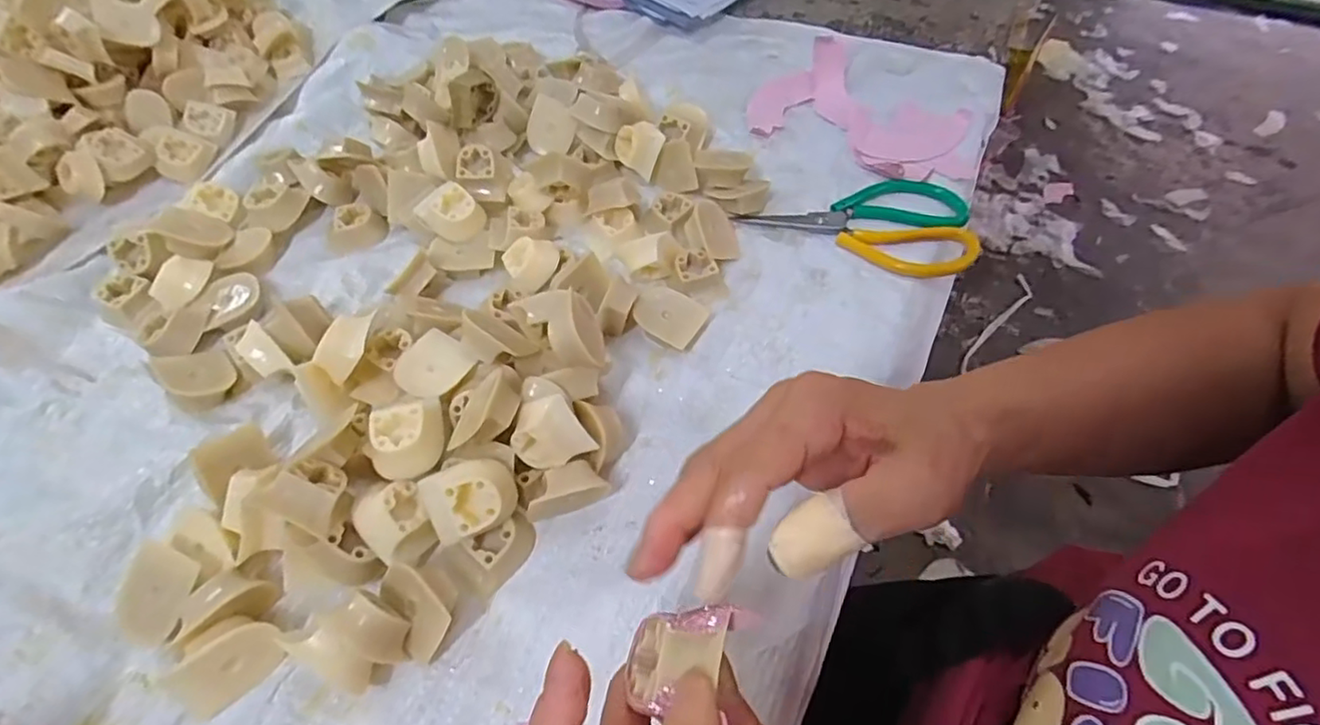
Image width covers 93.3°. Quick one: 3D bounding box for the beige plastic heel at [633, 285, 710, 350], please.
[{"bbox_3d":[0.007,-0.034,0.452,0.046,0.022,0.045,24,60,17],"label":"beige plastic heel"}]

